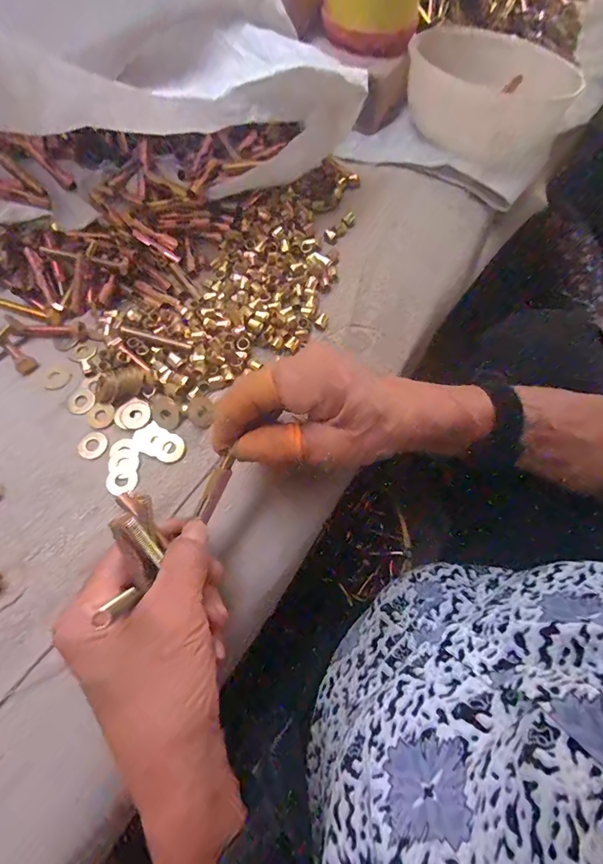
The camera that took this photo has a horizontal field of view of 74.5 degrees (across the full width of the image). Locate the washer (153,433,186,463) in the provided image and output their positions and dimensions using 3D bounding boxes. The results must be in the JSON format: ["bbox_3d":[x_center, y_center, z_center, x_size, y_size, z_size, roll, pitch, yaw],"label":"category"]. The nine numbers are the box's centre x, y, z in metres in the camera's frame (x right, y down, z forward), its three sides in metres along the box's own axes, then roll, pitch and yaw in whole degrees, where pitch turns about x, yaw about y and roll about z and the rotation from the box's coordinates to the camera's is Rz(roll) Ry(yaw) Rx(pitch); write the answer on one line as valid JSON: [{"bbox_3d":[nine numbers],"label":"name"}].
[{"bbox_3d":[-0.092,0.011,0.277,0.020,0.004,0.020,1,69,-1],"label":"washer"}]

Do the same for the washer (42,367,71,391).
[{"bbox_3d":[-0.187,-0.041,0.301,0.021,0.004,0.019,28,70,11],"label":"washer"}]

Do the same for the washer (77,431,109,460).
[{"bbox_3d":[-0.147,0.009,0.279,0.020,0.004,0.020,0,67,-1],"label":"washer"}]

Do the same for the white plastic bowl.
[{"bbox_3d":[0.178,-0.331,0.391,0.149,0.071,0.145,0,67,-1],"label":"white plastic bowl"}]

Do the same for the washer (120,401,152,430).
[{"bbox_3d":[-0.120,-0.013,0.285,0.021,0.004,0.021,0,67,-1],"label":"washer"}]

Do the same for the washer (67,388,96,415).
[{"bbox_3d":[-0.163,-0.023,0.293,0.020,0.004,0.020,0,67,-1],"label":"washer"}]

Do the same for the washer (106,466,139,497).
[{"bbox_3d":[-0.122,0.032,0.268,0.021,0.004,0.020,0,67,-1],"label":"washer"}]

